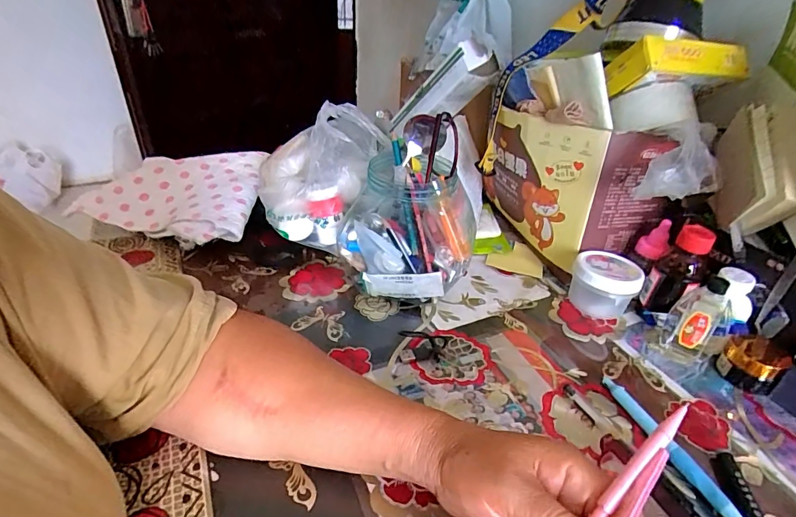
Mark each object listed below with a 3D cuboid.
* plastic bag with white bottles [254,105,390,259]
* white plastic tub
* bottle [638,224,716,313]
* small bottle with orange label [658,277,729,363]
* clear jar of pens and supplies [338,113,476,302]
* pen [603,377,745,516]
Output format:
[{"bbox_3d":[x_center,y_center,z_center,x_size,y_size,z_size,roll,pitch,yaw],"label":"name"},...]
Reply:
[{"bbox_3d":[-0.091,-0.098,0.500,0.144,0.134,0.130,2,33,-2],"label":"plastic bag with white bottles"},{"bbox_3d":[0.221,0.029,0.459,0.065,0.052,0.061,17,35,20],"label":"white plastic tub"},{"bbox_3d":[0.277,0.011,0.424,0.036,0.092,0.033,26,39,31],"label":"bottle"},{"bbox_3d":[0.275,0.056,0.394,0.035,0.082,0.021,30,42,35],"label":"small bottle with orange label"},{"bbox_3d":[0.012,-0.050,0.447,0.134,0.183,0.091,10,34,11],"label":"clear jar of pens and supplies"},{"bbox_3d":[0.203,0.140,0.321,0.015,0.011,0.129,-7,34,-14],"label":"pen"}]

